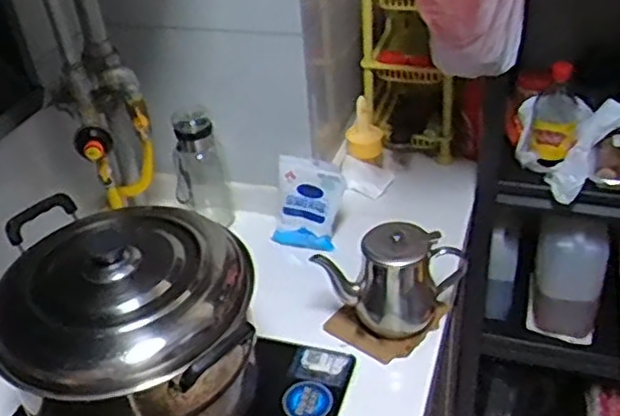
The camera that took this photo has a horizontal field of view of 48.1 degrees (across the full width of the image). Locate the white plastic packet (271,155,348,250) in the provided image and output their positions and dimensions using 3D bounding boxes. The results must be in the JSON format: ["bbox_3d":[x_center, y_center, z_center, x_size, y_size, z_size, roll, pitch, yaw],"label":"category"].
[{"bbox_3d":[-0.002,-0.007,1.176,0.113,0.153,0.025,7,16,11],"label":"white plastic packet"}]

